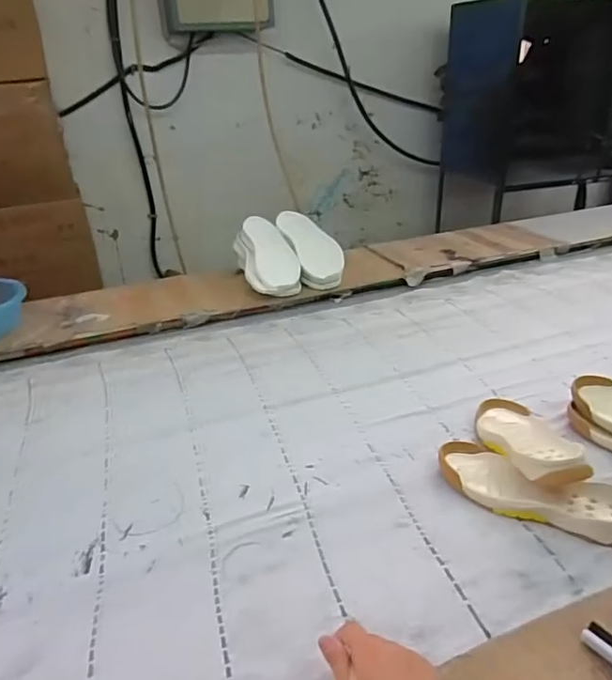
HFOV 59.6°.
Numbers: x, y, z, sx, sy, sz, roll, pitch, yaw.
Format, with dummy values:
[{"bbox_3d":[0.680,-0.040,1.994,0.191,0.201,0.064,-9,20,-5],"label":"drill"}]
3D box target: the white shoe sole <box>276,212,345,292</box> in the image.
[{"bbox_3d":[0.007,-0.237,1.338,0.106,0.044,0.283,-12,52,-18],"label":"white shoe sole"}]

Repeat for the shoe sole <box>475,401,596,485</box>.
[{"bbox_3d":[0.303,0.138,0.744,0.088,0.035,0.226,-3,13,-2],"label":"shoe sole"}]

